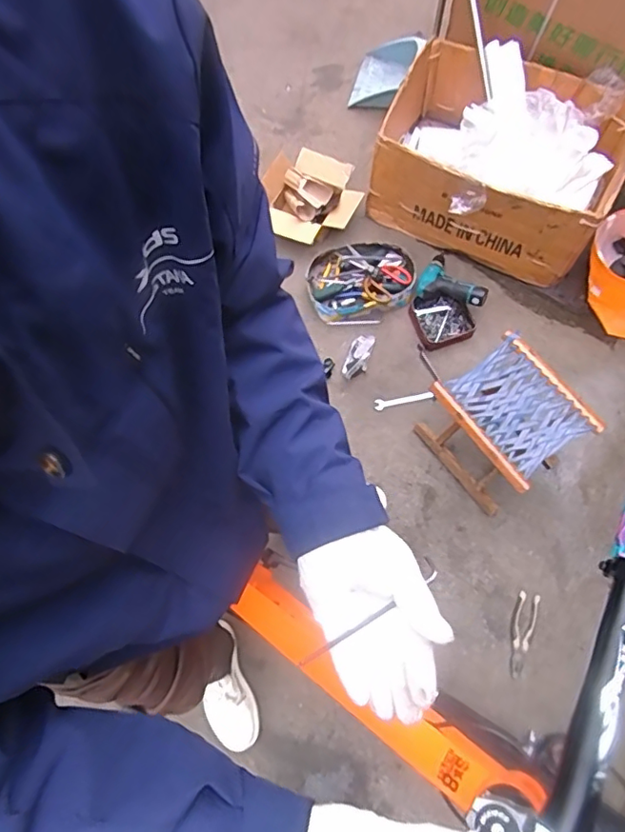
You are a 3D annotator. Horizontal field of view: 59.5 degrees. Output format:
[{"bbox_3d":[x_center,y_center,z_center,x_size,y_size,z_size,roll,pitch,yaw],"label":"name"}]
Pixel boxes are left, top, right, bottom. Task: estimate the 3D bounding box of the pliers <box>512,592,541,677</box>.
[{"bbox_3d":[0.505,0.525,1.322,0.059,0.011,0.196,21,73,6],"label":"pliers"}]

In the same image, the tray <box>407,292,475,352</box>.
[{"bbox_3d":[0.380,-0.286,1.623,0.152,0.054,0.160,-17,72,-5],"label":"tray"}]

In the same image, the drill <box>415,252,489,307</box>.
[{"bbox_3d":[0.417,-0.403,1.614,0.238,0.073,0.183,33,73,31],"label":"drill"}]

